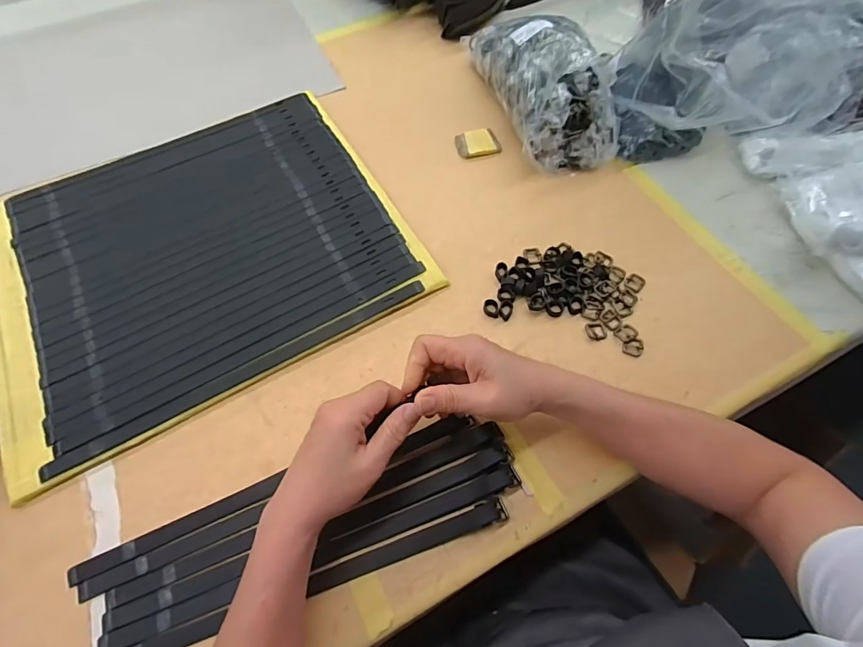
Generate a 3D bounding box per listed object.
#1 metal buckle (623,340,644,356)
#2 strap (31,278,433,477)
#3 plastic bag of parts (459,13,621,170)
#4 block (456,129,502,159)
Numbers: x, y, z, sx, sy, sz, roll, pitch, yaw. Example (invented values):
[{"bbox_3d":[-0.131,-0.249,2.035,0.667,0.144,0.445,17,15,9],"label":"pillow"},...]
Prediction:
[{"bbox_3d":[0.215,0.025,0.472,0.020,0.004,0.019,12,63,7],"label":"metal buckle"},{"bbox_3d":[-0.185,0.049,0.456,0.392,0.009,0.017,-27,65,-14],"label":"strap"},{"bbox_3d":[0.154,-0.341,0.602,0.135,0.103,0.273,-12,63,-6],"label":"plastic bag of parts"},{"bbox_3d":[0.063,-0.250,0.611,0.058,0.005,0.046,-13,63,-7],"label":"block"}]

